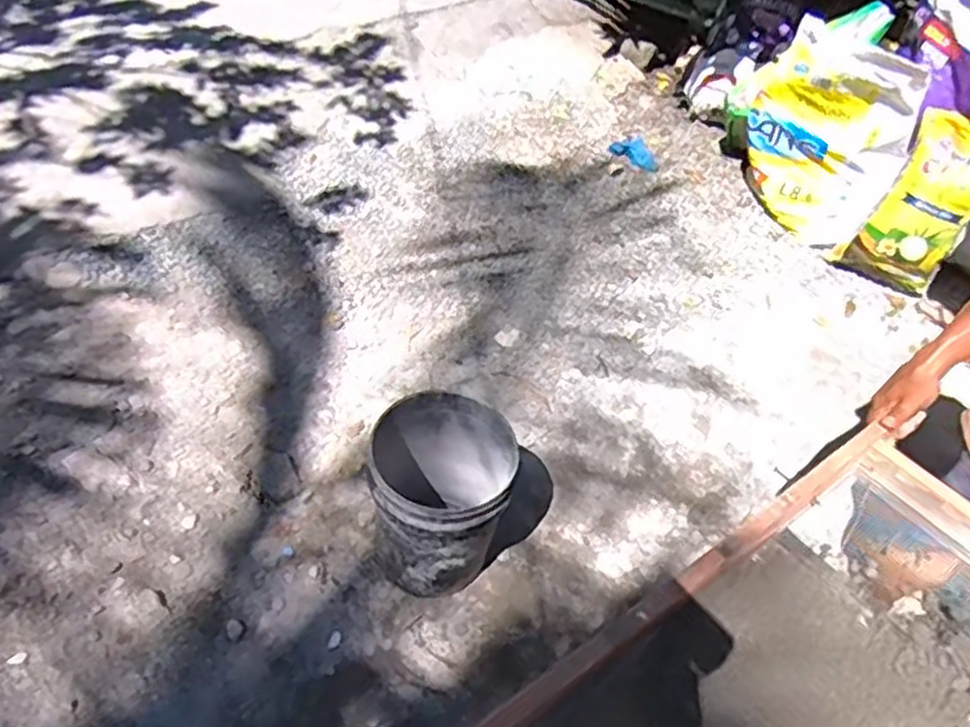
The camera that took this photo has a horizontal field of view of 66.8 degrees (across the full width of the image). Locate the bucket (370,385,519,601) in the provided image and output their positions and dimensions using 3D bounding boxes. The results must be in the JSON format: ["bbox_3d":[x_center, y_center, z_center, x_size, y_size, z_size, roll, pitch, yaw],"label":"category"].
[{"bbox_3d":[-0.094,0.296,1.590,0.275,0.408,0.299,3,44,-3],"label":"bucket"}]

